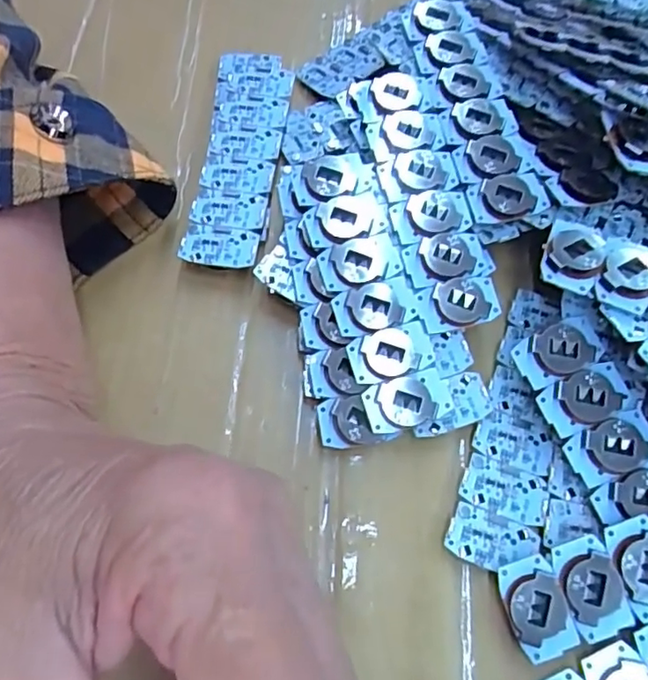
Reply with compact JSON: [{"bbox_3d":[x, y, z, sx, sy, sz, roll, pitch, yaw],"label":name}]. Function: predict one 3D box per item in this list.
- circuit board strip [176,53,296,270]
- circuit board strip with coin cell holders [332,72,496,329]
[{"bbox_3d":[-0.036,-0.081,0.252,0.034,0.006,0.116,4,66,1],"label":"circuit board strip"},{"bbox_3d":[0.036,-0.064,0.225,0.032,0.013,0.119,-15,67,-5],"label":"circuit board strip with coin cell holders"}]

